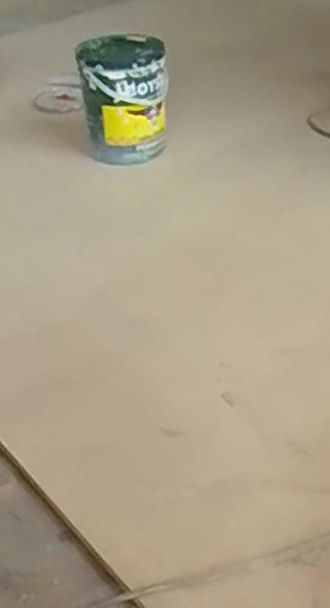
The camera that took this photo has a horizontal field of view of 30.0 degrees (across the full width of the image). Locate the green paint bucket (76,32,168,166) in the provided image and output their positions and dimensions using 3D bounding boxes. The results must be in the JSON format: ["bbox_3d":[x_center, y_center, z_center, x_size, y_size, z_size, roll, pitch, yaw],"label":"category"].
[{"bbox_3d":[-0.072,-0.370,1.128,0.149,0.200,0.150,-3,40,2],"label":"green paint bucket"}]

